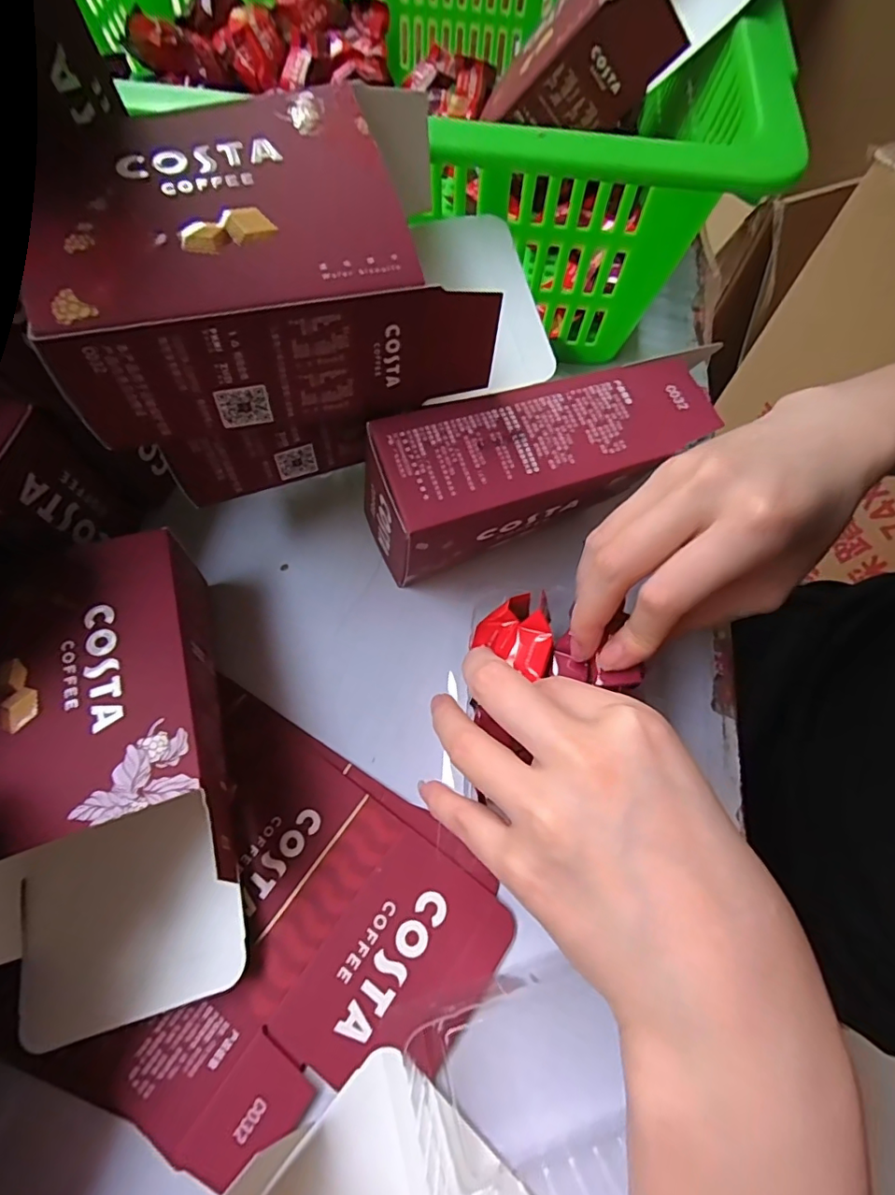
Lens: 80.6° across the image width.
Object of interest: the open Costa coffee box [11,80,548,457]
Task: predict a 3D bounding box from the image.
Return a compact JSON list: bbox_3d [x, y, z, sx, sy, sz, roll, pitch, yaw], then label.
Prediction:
[{"bbox_3d":[-0.047,-0.123,0.204,0.181,0.076,0.099,-17,68,-8],"label":"open Costa coffee box"}]

